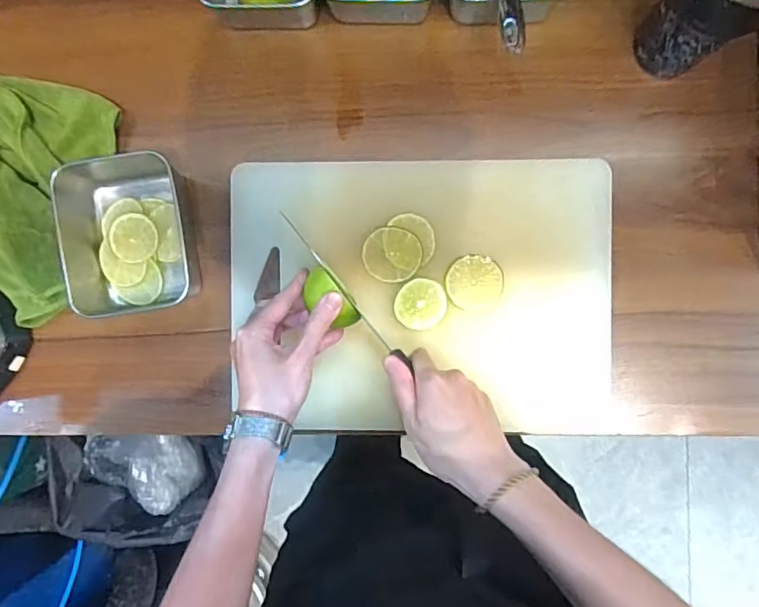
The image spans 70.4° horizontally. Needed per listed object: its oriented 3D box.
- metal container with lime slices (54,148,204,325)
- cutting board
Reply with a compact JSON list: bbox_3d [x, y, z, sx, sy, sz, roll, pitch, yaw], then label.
[{"bbox_3d":[-0.232,-0.067,0.491,0.106,0.059,0.151,-4,91,3],"label":"metal container with lime slices"},{"bbox_3d":[0.036,-0.009,0.495,0.346,0.016,0.245,0,88,3],"label":"cutting board"}]

